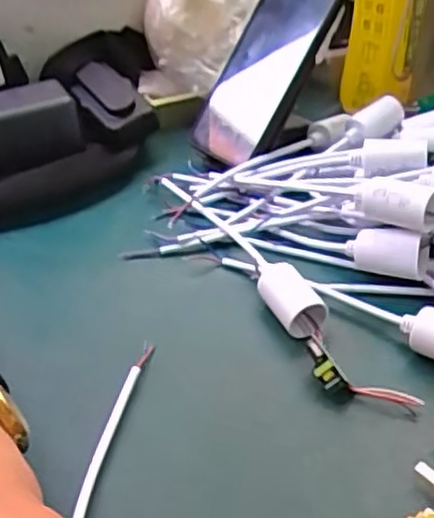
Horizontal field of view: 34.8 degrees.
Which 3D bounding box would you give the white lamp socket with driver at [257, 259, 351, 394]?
[{"bbox_3d":[0.054,0.038,0.427,0.026,0.029,0.106,-14,38,-16],"label":"white lamp socket with driver"}]

